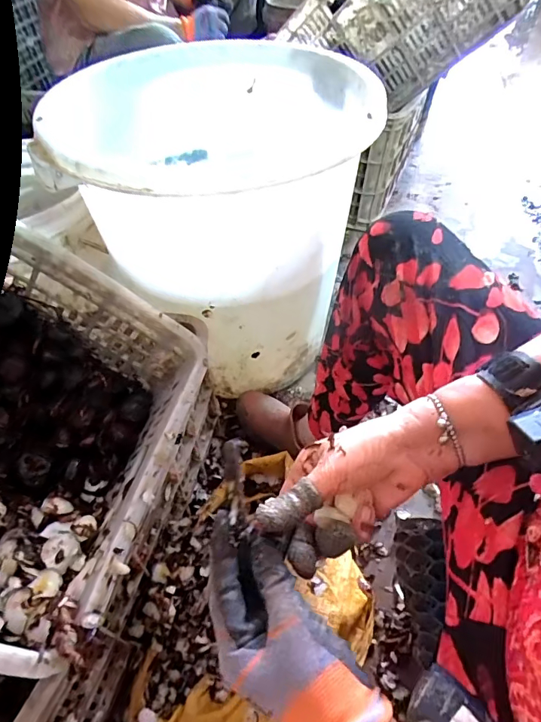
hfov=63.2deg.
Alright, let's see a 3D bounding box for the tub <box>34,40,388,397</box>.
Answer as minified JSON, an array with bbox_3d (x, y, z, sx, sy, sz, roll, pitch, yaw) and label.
[{"bbox_3d":[-0.080,-0.226,0.767,0.420,0.444,0.421,-1,50,1],"label":"tub"}]

